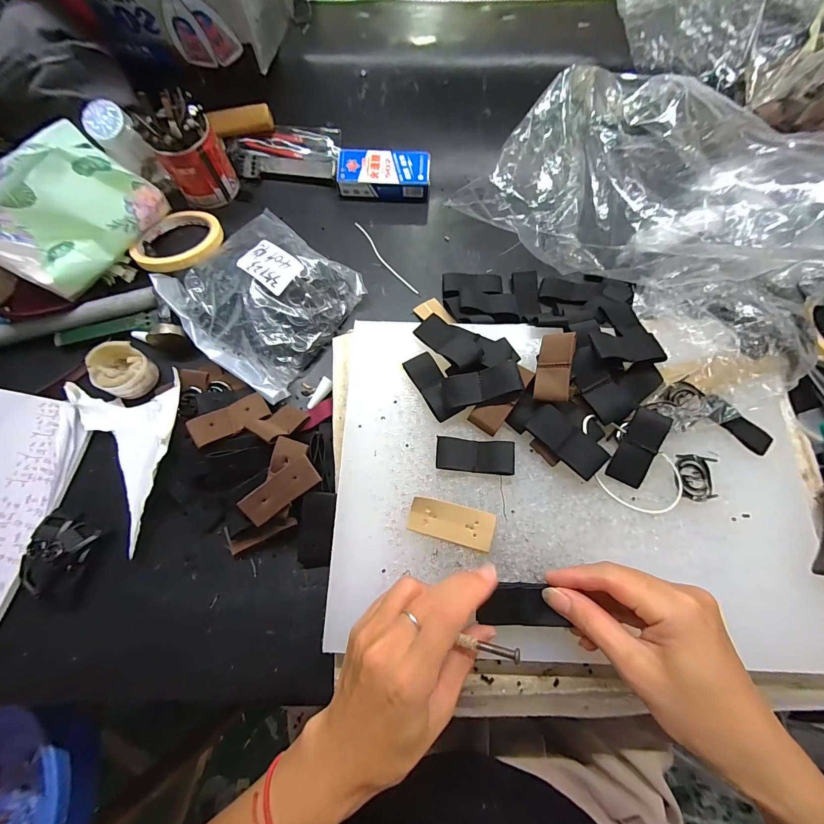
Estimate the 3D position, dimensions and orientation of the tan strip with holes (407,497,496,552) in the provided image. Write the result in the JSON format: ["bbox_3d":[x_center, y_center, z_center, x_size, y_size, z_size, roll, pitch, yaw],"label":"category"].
[{"bbox_3d":[0.030,0.082,0.270,0.062,0.006,0.027,14,74,5],"label":"tan strip with holes"}]

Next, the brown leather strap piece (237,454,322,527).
[{"bbox_3d":[-0.102,0.062,0.282,0.062,0.004,0.025,-36,91,-2],"label":"brown leather strap piece"}]

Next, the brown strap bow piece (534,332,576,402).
[{"bbox_3d":[0.112,-0.035,0.283,0.025,0.010,0.060,4,67,25],"label":"brown strap bow piece"}]

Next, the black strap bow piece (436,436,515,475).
[{"bbox_3d":[0.050,0.035,0.285,0.059,0.010,0.026,5,73,3],"label":"black strap bow piece"}]

